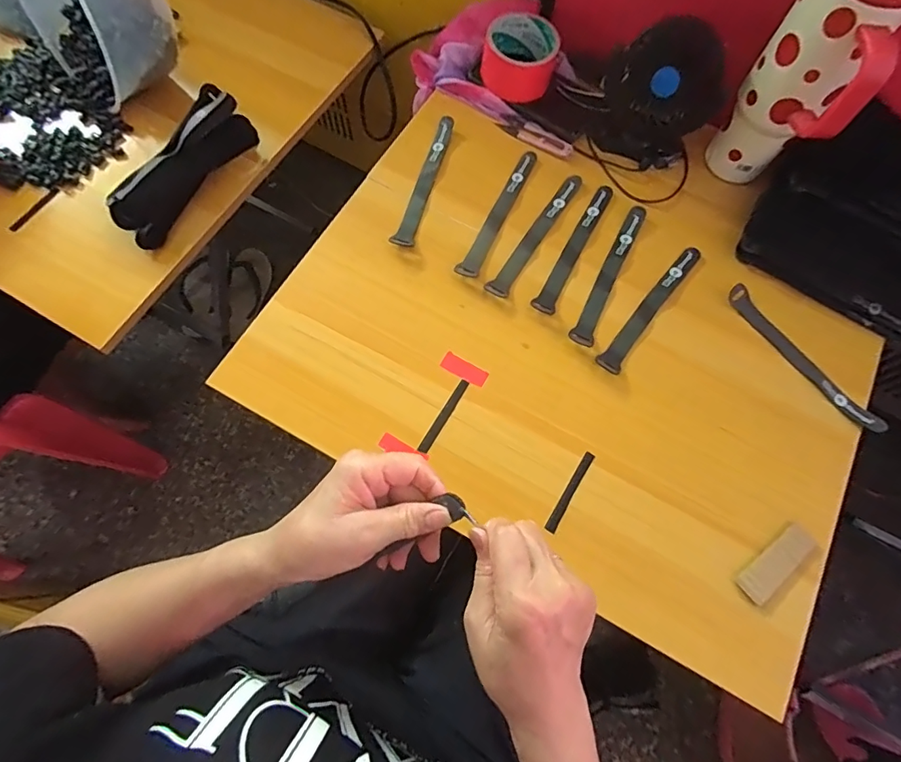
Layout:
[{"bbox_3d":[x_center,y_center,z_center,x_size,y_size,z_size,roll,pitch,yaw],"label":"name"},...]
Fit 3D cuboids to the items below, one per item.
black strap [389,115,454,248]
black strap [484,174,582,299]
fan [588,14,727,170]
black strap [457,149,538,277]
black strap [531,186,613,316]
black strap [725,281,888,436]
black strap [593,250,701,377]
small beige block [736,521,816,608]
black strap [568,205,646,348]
[{"bbox_3d":[-0.030,-0.235,0.560,0.022,0.008,0.189,14,70,5],"label":"black strap"},{"bbox_3d":[0.098,-0.167,0.540,0.023,0.004,0.187,30,72,11],"label":"black strap"},{"bbox_3d":[0.229,-0.315,0.527,0.123,0.135,0.068,25,71,9],"label":"fan"},{"bbox_3d":[0.058,-0.194,0.548,0.023,0.004,0.188,26,71,9],"label":"black strap"},{"bbox_3d":[0.141,-0.149,0.534,0.024,0.004,0.184,29,72,10],"label":"black strap"},{"bbox_3d":[0.363,-0.025,0.495,0.023,0.012,0.192,-34,73,-12],"label":"black strap"},{"bbox_3d":[0.215,-0.080,0.511,0.024,0.007,0.185,36,73,12],"label":"black strap"},{"bbox_3d":[0.293,0.163,0.430,0.081,0.007,0.027,-38,74,-13],"label":"small beige block"},{"bbox_3d":[0.178,-0.119,0.526,0.024,0.004,0.190,27,72,9],"label":"black strap"}]

